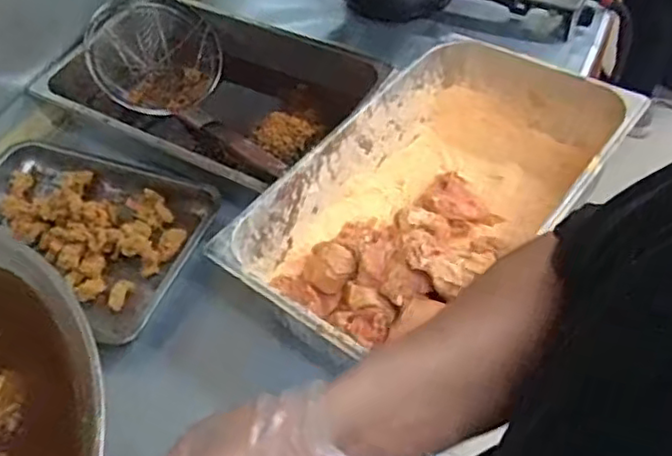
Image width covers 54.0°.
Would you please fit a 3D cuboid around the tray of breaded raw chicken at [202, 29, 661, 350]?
[{"bbox_3d":[0.132,-0.029,0.888,0.312,0.172,0.526,32,60,25],"label":"tray of breaded raw chicken"}]

